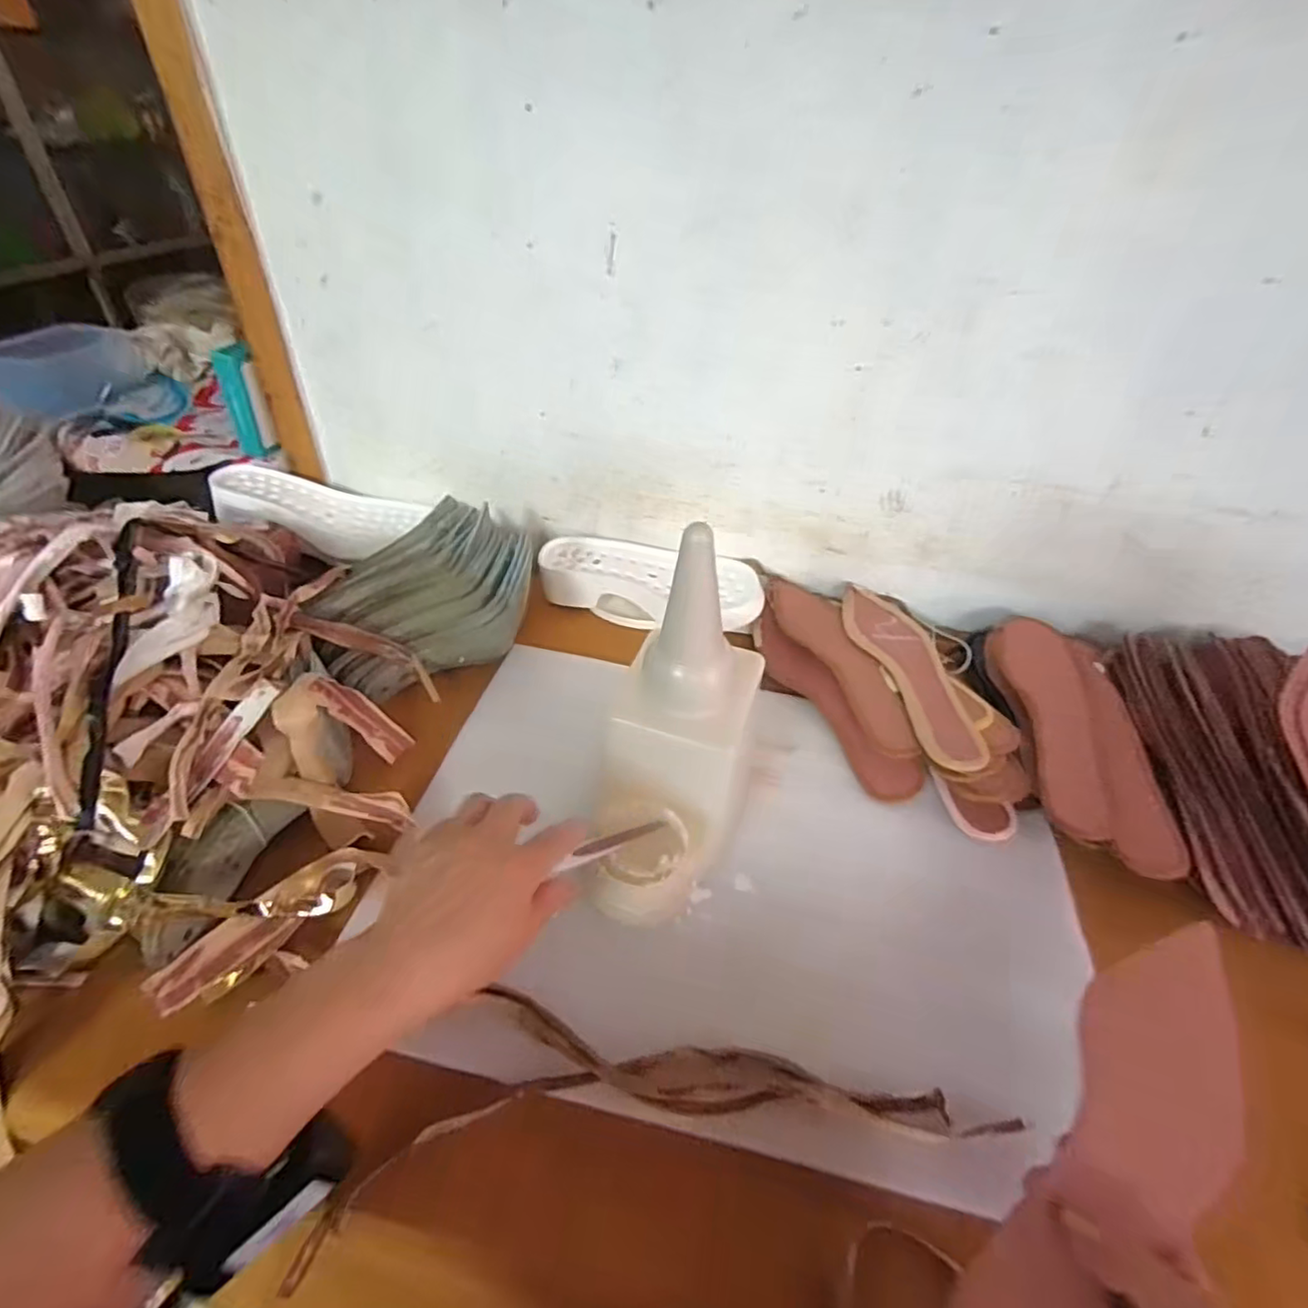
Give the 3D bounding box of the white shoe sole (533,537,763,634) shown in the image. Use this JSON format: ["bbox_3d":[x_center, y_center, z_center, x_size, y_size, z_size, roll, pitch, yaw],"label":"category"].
[{"bbox_3d":[-0.003,-0.076,0.718,0.252,0.056,0.095,13,42,10],"label":"white shoe sole"}]

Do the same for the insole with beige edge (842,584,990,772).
[{"bbox_3d":[0.246,0.013,0.605,0.072,0.013,0.247,-2,41,-7],"label":"insole with beige edge"}]

